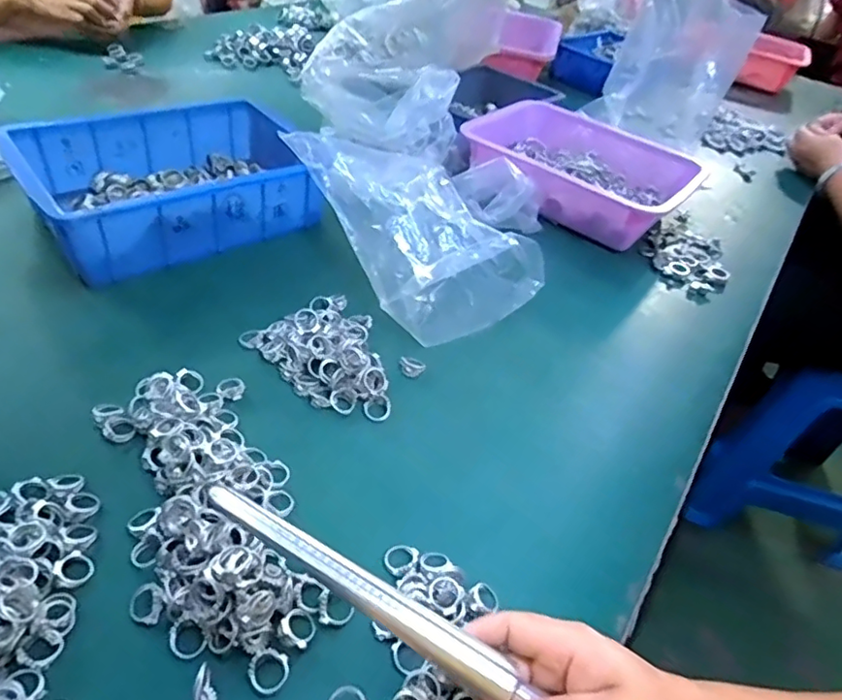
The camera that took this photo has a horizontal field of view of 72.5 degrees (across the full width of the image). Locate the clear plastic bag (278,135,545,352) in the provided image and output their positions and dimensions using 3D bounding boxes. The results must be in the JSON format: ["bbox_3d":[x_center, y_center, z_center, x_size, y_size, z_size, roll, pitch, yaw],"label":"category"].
[{"bbox_3d":[-0.002,-0.137,0.636,0.185,0.128,0.257,-19,48,-29],"label":"clear plastic bag"}]

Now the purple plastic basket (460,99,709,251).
[{"bbox_3d":[0.200,-0.245,0.806,0.314,0.090,0.217,35,48,26],"label":"purple plastic basket"}]

